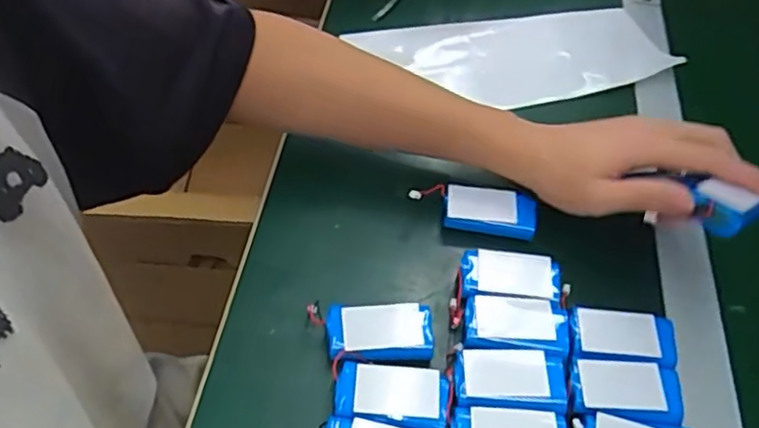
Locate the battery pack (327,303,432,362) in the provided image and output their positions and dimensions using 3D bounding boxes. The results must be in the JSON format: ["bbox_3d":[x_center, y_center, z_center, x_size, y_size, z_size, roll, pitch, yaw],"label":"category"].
[{"bbox_3d":[0.001,0.078,0.422,0.067,0.013,0.039,-2,54,-4],"label":"battery pack"}]

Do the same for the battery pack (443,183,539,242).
[{"bbox_3d":[0.084,-0.002,0.492,0.068,0.014,0.035,13,52,4],"label":"battery pack"}]

